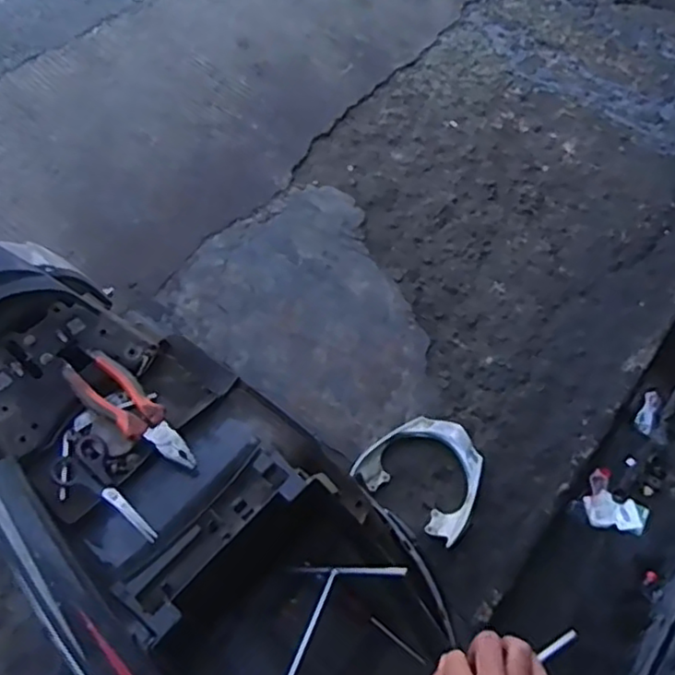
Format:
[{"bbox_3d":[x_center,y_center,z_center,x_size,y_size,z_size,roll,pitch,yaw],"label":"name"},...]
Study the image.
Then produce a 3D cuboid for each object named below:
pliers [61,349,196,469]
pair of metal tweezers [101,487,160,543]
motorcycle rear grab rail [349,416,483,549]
[{"bbox_3d":[-0.229,0.081,0.722,0.178,0.034,0.056,39,68,16],"label":"pliers"},{"bbox_3d":[-0.219,0.188,0.693,0.075,0.005,0.014,44,66,1],"label":"pair of metal tweezers"},{"bbox_3d":[0.204,0.287,1.457,0.265,0.041,0.250,33,64,15],"label":"motorcycle rear grab rail"}]

